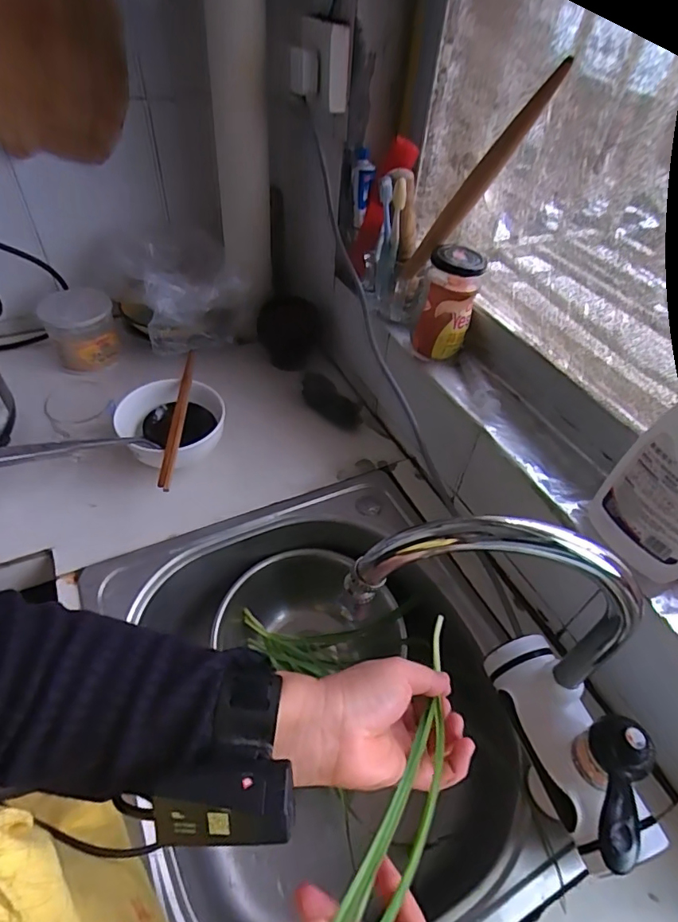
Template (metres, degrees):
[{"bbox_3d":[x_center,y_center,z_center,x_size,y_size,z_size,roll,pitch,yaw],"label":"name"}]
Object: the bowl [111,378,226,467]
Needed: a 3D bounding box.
[{"bbox_3d":[-0.224,-0.044,0.684,0.135,0.069,0.133,2,48,-2],"label":"bowl"}]

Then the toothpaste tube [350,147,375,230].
[{"bbox_3d":[0.032,-0.378,0.701,0.031,0.097,0.030,7,21,2],"label":"toothpaste tube"}]

